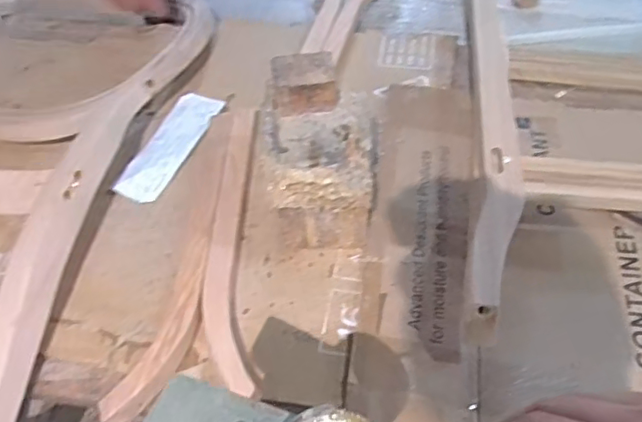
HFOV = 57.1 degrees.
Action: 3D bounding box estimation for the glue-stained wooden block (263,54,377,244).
[{"bbox_3d":[0.000,-0.057,0.686,0.114,0.180,0.164,0,50,3],"label":"glue-stained wooden block"}]

